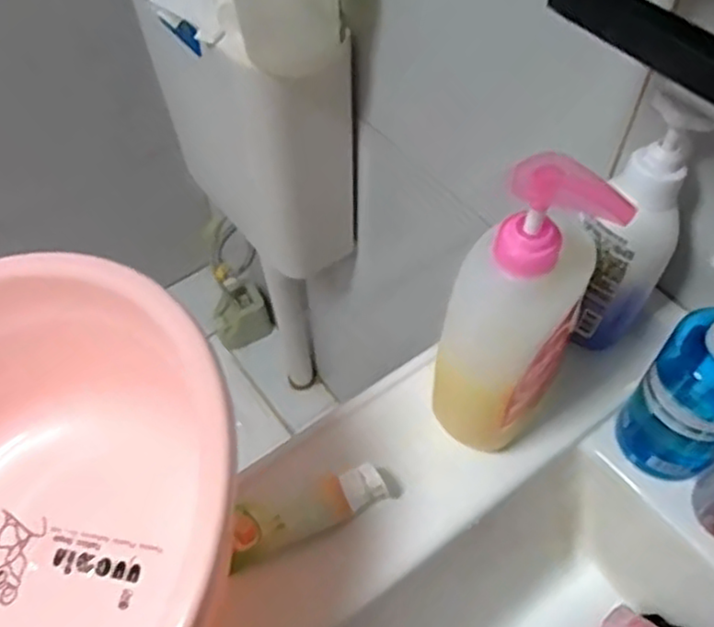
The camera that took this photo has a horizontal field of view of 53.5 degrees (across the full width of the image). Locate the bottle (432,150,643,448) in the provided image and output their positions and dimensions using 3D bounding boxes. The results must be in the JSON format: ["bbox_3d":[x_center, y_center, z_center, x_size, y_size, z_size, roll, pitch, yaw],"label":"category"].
[{"bbox_3d":[0.093,0.013,0.440,0.080,0.248,0.072,22,56,15],"label":"bottle"}]

